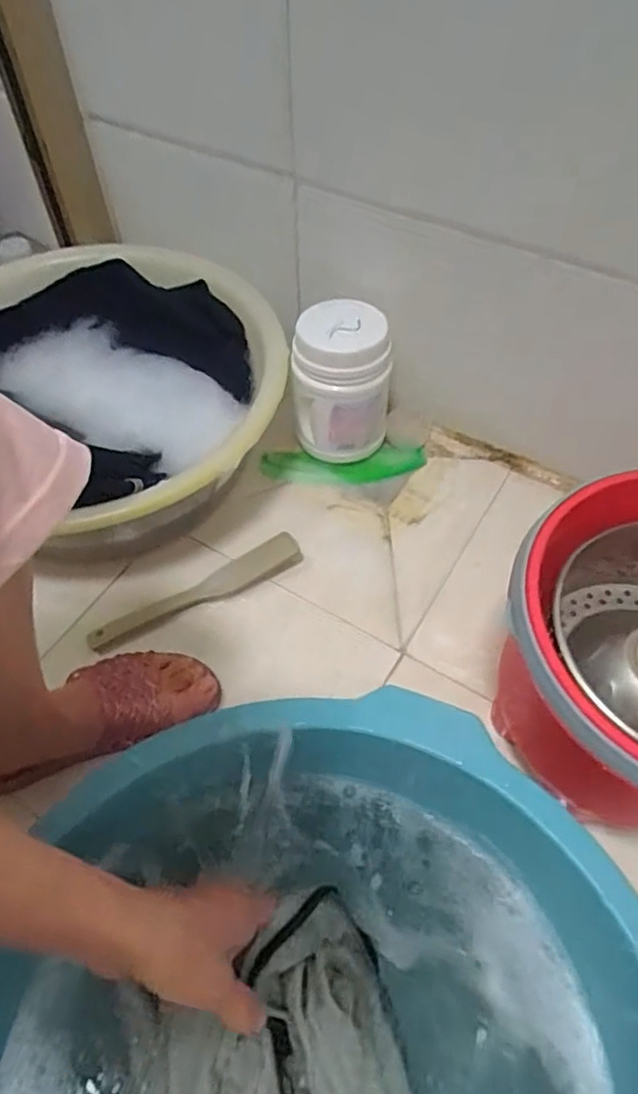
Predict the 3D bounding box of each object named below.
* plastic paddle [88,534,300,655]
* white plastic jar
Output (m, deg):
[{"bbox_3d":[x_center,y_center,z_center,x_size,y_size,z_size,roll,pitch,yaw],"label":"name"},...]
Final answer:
[{"bbox_3d":[-0.127,0.047,0.665,0.229,0.020,0.039,-27,58,-16],"label":"plastic paddle"},{"bbox_3d":[0.027,-0.185,0.739,0.107,0.172,0.094,2,55,3],"label":"white plastic jar"}]

